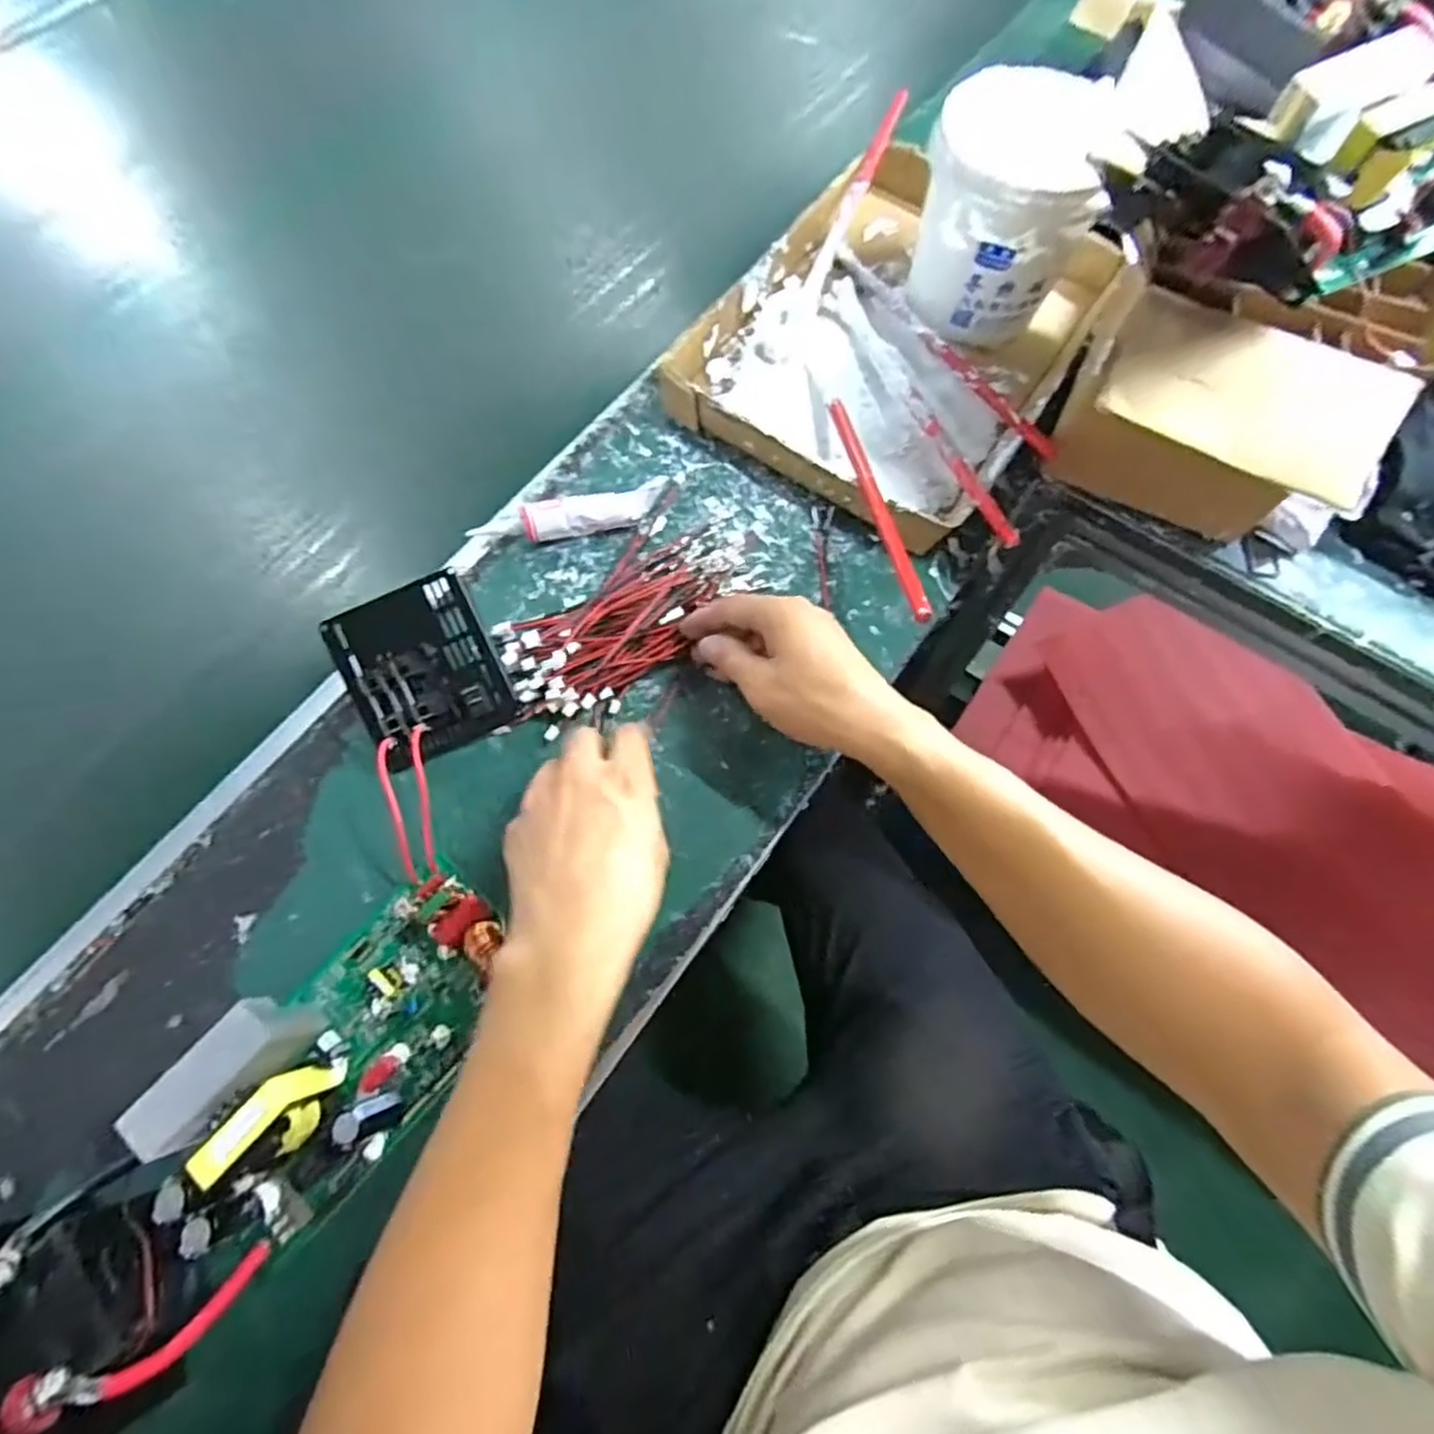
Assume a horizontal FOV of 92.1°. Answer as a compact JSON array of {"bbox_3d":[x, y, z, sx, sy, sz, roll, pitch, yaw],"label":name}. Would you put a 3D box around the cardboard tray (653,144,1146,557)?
[{"bbox_3d":[0.143,-0.296,0.522,0.240,0.037,0.333,34,72,12],"label":"cardboard tray"}]

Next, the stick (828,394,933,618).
[{"bbox_3d":[0.098,-0.137,0.430,0.010,0.008,0.203,-8,56,-3],"label":"stick"}]

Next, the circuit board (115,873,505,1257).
[{"bbox_3d":[-0.187,0.163,0.343,0.087,0.052,0.179,36,73,13],"label":"circuit board"}]

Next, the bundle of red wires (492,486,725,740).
[{"bbox_3d":[-0.063,-0.070,0.442,0.164,0.024,0.090,-41,74,-14],"label":"bundle of red wires"}]

